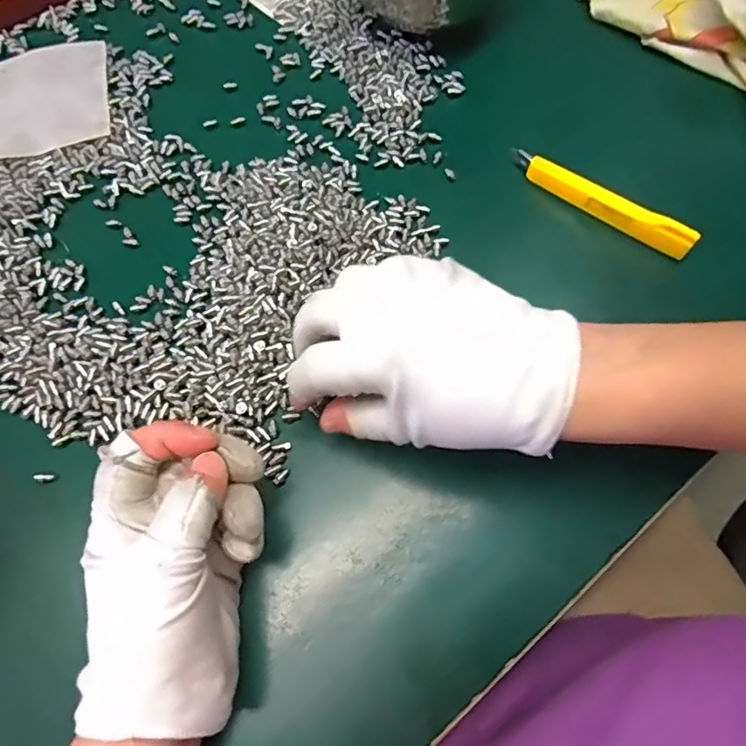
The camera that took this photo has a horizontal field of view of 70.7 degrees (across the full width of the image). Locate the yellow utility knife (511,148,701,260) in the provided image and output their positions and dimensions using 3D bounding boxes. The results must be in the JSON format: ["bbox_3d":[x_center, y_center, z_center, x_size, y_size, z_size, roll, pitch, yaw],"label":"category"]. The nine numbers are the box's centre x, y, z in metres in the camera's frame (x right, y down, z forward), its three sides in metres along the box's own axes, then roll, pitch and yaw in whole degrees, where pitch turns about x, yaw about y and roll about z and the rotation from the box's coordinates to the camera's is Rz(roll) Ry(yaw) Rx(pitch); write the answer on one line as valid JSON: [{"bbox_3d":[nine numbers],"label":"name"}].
[{"bbox_3d":[0.145,-0.113,0.338,0.126,0.023,0.011,38,74,14],"label":"yellow utility knife"}]

